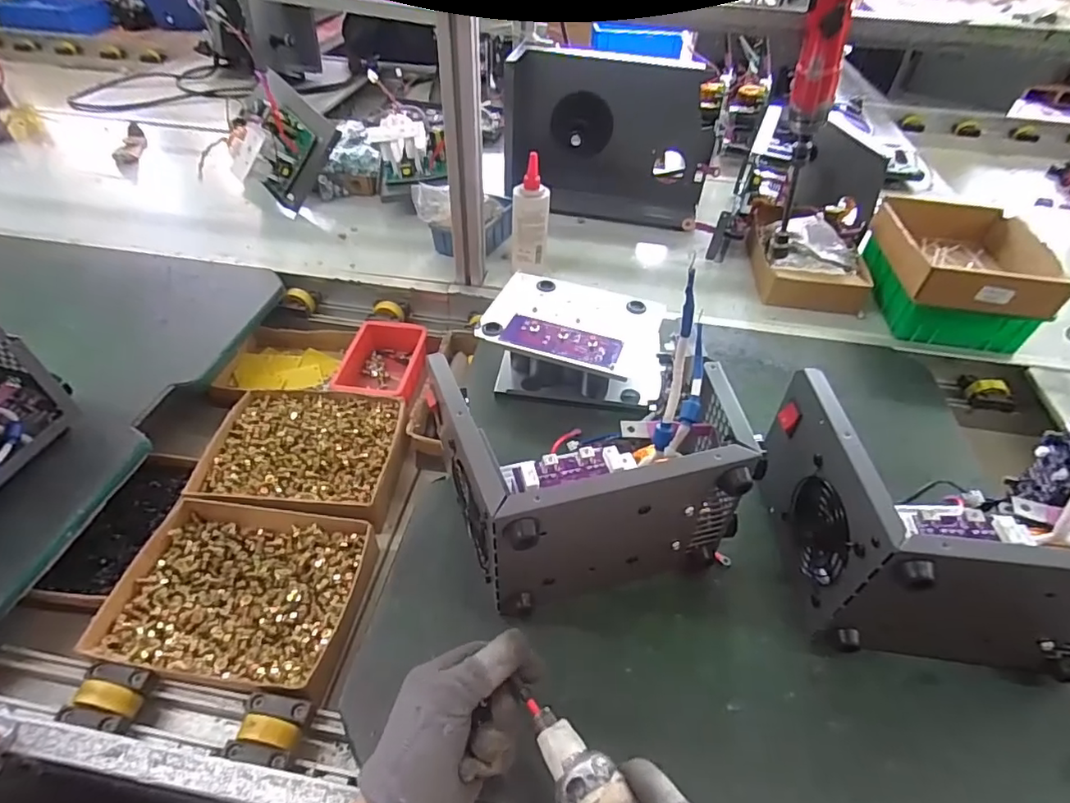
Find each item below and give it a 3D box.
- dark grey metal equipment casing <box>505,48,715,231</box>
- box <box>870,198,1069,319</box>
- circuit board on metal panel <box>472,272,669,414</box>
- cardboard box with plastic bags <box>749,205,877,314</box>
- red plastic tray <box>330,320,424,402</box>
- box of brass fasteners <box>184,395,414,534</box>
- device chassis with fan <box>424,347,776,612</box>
[{"bbox_3d":[0.124,-0.450,0.944,0.350,0.255,0.090,2,32,-4],"label":"dark grey metal equipment casing"},{"bbox_3d":[0.575,-0.205,0.741,0.177,0.052,0.217,11,46,8],"label":"box"},{"bbox_3d":[0.050,-0.076,0.673,0.220,0.070,0.164,11,46,8],"label":"circuit board on metal panel"},{"bbox_3d":[0.425,-0.229,0.844,0.153,0.075,0.204,7,46,4],"label":"cardboard box with plastic bags"},{"bbox_3d":[-0.208,-0.048,0.771,0.115,0.048,0.162,4,46,2],"label":"red plastic tray"},{"bbox_3d":[-0.272,0.064,0.656,0.217,0.044,0.176,5,46,2],"label":"box of brass fasteners"},{"bbox_3d":[0.048,0.057,0.484,0.234,0.152,0.178,-10,47,-12],"label":"device chassis with fan"}]

